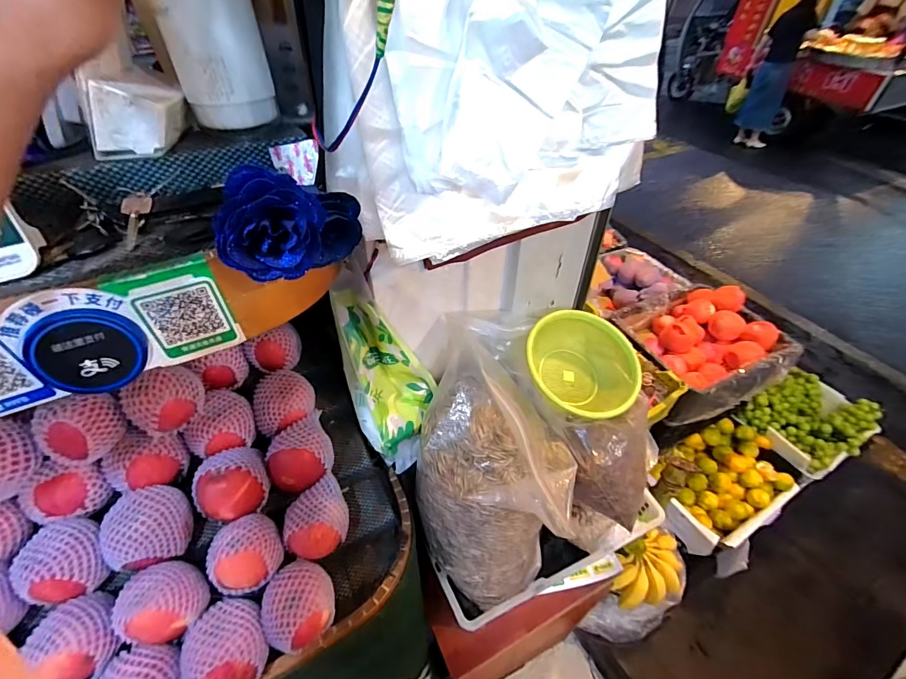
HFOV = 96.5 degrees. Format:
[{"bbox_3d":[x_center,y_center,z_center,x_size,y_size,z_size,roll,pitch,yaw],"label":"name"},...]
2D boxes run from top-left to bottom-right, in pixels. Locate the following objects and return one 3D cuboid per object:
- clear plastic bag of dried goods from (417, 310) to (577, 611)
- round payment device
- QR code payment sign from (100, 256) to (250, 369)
[{"bbox_3d":[0.065,0.225,0.741,0.236,0.383,0.355,2,43,1],"label":"clear plastic bag of dried goods"},{"bbox_3d":[-0.316,0.011,0.351,0.076,0.079,0.016,-17,46,-17],"label":"round payment device"},{"bbox_3d":[-0.257,-0.022,0.381,0.084,0.101,0.007,-20,47,-19],"label":"QR code payment sign"}]

